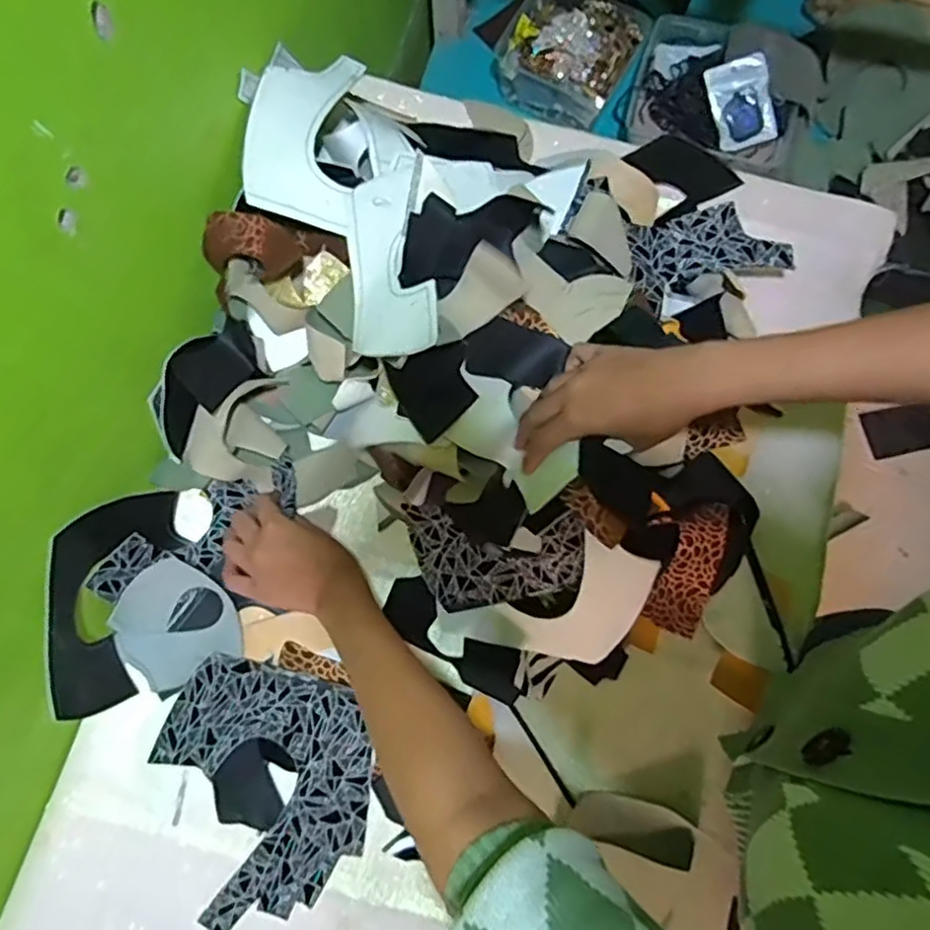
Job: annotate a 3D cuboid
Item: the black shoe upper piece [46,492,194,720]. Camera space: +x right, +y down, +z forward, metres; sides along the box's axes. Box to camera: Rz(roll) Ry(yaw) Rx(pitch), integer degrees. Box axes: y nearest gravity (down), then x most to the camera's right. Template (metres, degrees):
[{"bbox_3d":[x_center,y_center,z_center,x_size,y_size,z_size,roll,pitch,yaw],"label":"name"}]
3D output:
[{"bbox_3d":[-0.296,0.104,0.548,0.052,0.125,0.184,13,75,3],"label":"black shoe upper piece"}]

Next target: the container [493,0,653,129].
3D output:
[{"bbox_3d":[0.131,-0.545,0.878,0.176,0.067,0.182,30,76,7],"label":"container"}]

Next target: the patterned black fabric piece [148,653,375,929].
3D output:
[{"bbox_3d":[-0.164,0.260,0.566,0.168,0.016,0.205,-23,80,-2],"label":"patterned black fabric piece"}]

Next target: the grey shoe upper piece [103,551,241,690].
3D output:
[{"bbox_3d":[-0.259,0.140,0.595,0.095,0.014,0.105,-38,92,-13],"label":"grey shoe upper piece"}]

